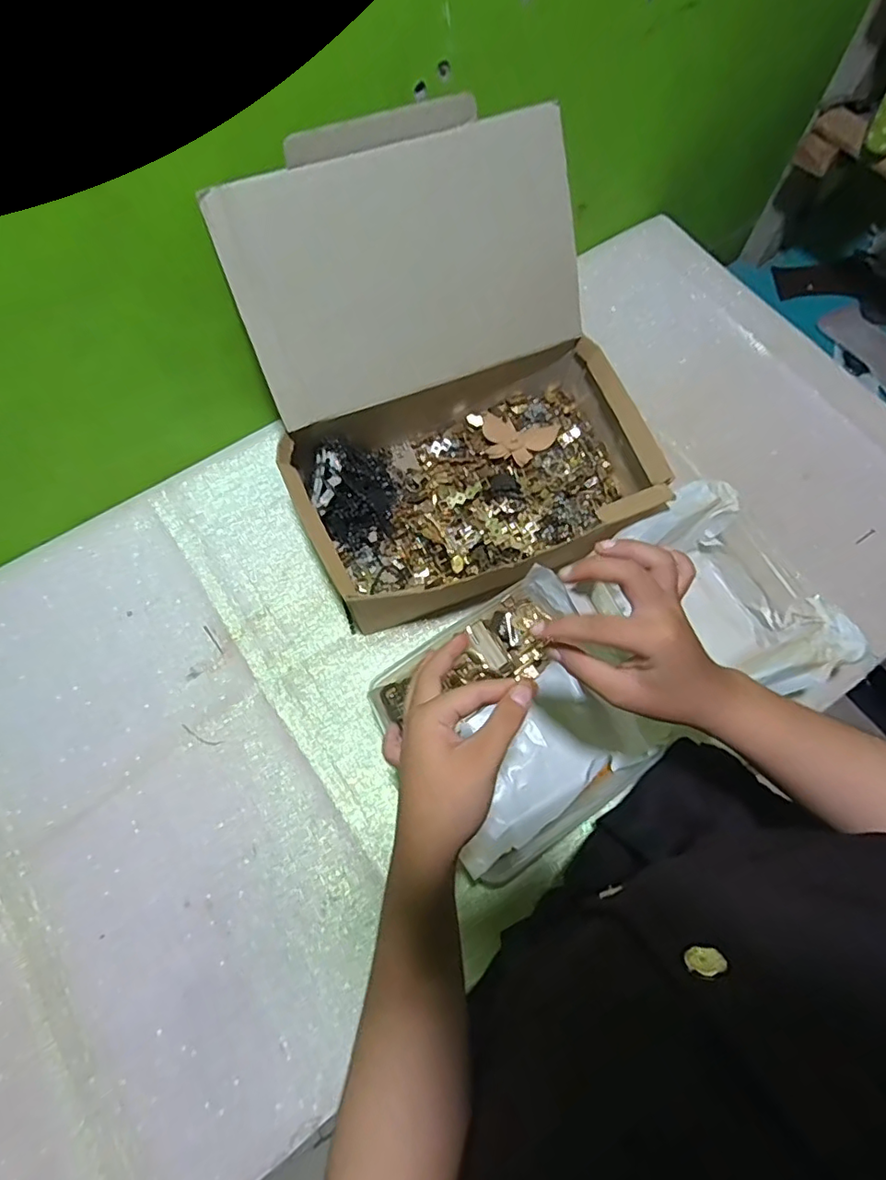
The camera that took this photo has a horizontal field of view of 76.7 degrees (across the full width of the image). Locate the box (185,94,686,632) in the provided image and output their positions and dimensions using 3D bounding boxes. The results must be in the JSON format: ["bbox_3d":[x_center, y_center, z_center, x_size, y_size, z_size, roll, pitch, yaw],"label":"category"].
[{"bbox_3d":[0.008,-0.176,0.528,0.336,0.262,0.334,-26,71,-10],"label":"box"}]

